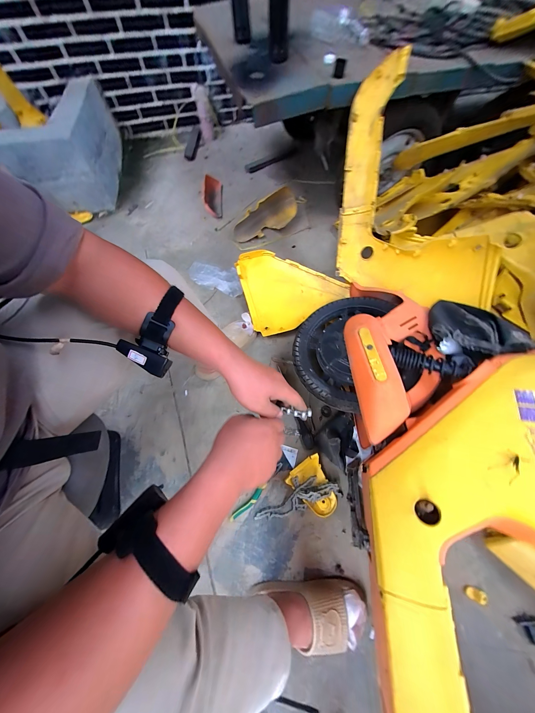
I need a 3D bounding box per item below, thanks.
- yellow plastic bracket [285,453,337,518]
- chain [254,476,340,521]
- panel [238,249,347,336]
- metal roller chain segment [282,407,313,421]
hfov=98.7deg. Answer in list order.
[{"bbox_3d":[0.135,0.369,0.641,0.111,0.073,0.153,-33,68,-13],"label":"yellow plastic bracket"},{"bbox_3d":[0.081,0.396,0.654,0.245,0.030,0.080,-17,65,-6],"label":"chain"},{"bbox_3d":[0.066,-0.225,0.889,0.432,0.081,0.299,20,101,8],"label":"panel"},{"bbox_3d":[0.047,0.092,0.375,0.049,0.010,0.018,7,65,12],"label":"metal roller chain segment"}]

